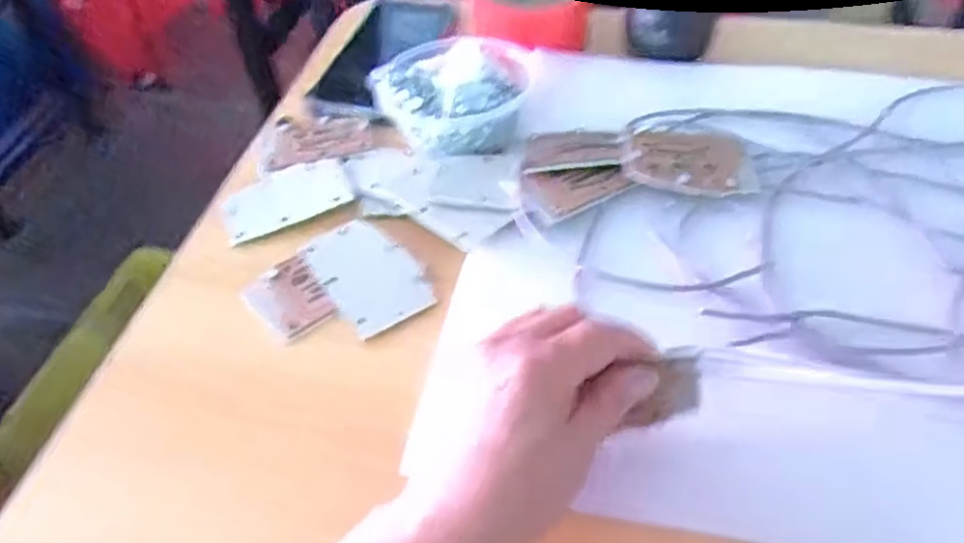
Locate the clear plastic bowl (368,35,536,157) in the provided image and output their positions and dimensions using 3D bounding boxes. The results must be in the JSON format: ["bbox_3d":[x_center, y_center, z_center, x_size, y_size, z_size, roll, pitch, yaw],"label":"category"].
[{"bbox_3d":[-0.019,-0.128,0.504,0.107,0.049,0.088,2,49,5],"label":"clear plastic bowl"}]

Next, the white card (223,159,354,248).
[{"bbox_3d":[-0.133,-0.050,0.494,0.086,0.009,0.053,-23,52,-16],"label":"white card"}]

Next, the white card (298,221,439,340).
[{"bbox_3d":[-0.070,0.001,0.442,0.053,0.004,0.089,-31,52,-17],"label":"white card"}]

